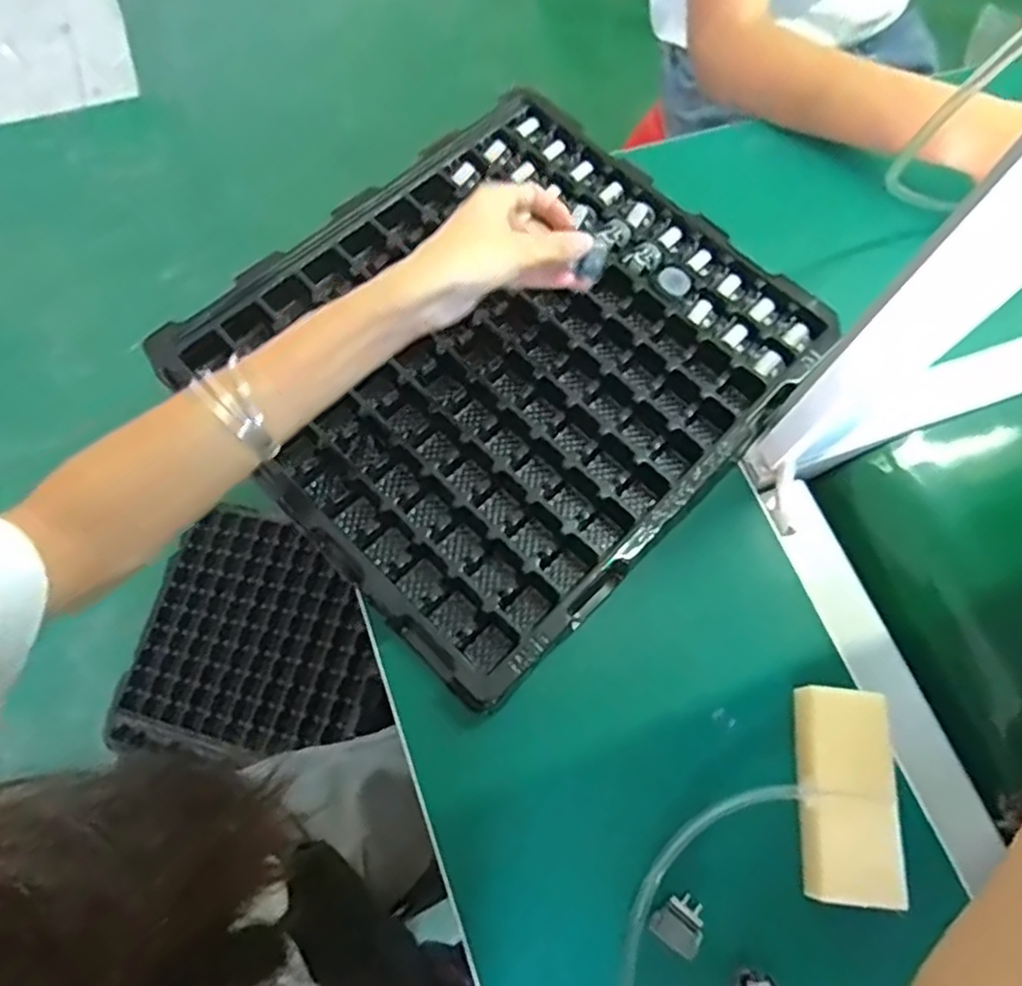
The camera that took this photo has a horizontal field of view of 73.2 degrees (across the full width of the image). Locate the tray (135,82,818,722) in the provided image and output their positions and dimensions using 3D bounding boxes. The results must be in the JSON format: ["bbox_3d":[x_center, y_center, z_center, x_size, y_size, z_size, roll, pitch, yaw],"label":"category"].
[{"bbox_3d":[-0.005,-0.109,0.534,0.405,0.030,0.363,-42,75,-17],"label":"tray"}]

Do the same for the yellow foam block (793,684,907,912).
[{"bbox_3d":[0.205,0.183,0.421,0.051,0.028,0.120,3,68,-1],"label":"yellow foam block"}]

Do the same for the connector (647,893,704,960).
[{"bbox_3d":[0.099,0.250,0.402,0.028,0.017,0.029,38,71,12],"label":"connector"}]

